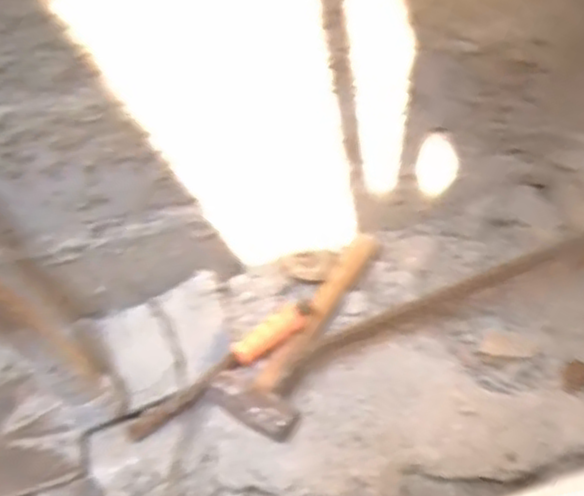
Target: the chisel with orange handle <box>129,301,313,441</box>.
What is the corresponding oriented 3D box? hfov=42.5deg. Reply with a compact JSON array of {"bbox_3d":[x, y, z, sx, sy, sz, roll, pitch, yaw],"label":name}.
[{"bbox_3d":[-0.091,0.151,0.934,0.276,0.038,0.038,-37,51,4],"label":"chisel with orange handle"}]

